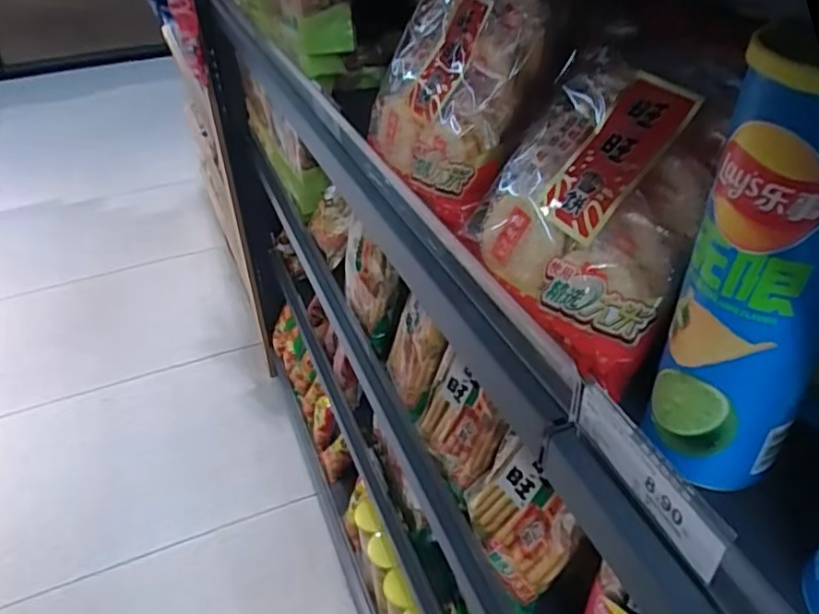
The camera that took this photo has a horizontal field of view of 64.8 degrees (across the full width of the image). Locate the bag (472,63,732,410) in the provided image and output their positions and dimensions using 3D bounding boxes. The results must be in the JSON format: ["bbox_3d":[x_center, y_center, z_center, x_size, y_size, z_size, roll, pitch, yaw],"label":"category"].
[{"bbox_3d":[0.135,-0.059,0.401,0.075,0.167,0.172,14,31,-43],"label":"bag"}]

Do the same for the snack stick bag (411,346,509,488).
[{"bbox_3d":[0.059,0.119,0.670,0.045,0.120,0.120,0,40,-33],"label":"snack stick bag"}]

